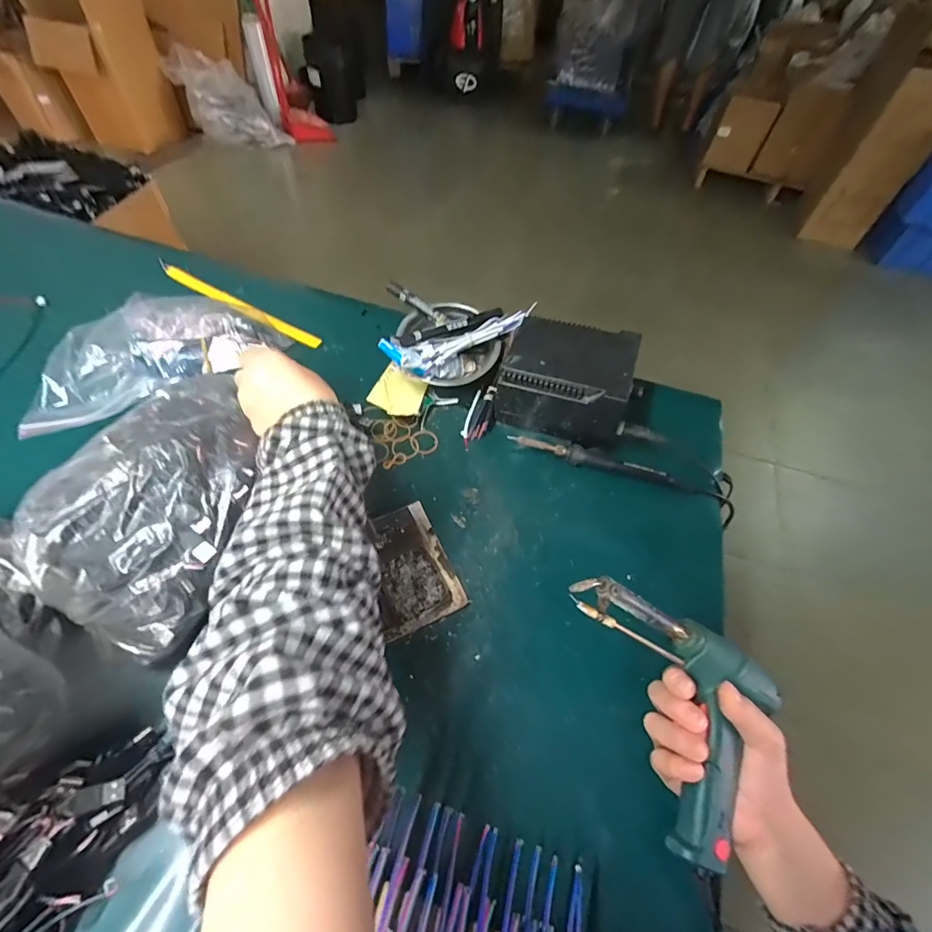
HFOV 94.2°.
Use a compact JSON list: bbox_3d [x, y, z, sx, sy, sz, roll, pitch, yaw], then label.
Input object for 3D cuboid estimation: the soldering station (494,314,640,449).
[{"bbox_3d":[0.119,-0.098,0.514,0.146,0.099,0.121,19,55,9],"label":"soldering station"}]

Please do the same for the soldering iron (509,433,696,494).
[{"bbox_3d":[0.158,-0.008,0.501,0.214,0.019,0.029,16,55,6],"label":"soldering iron"}]

